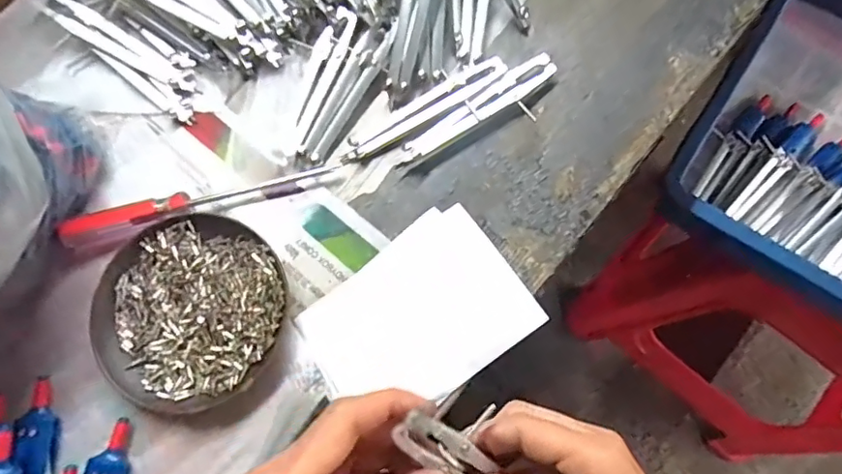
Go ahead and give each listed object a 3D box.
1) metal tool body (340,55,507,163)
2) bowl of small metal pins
[{"bbox_3d":[0.002,-0.087,0.377,0.123,0.008,0.021,-30,76,-7],"label":"metal tool body"},{"bbox_3d":[-0.142,0.045,0.344,0.114,0.018,0.116,0,75,1],"label":"bowl of small metal pins"}]

